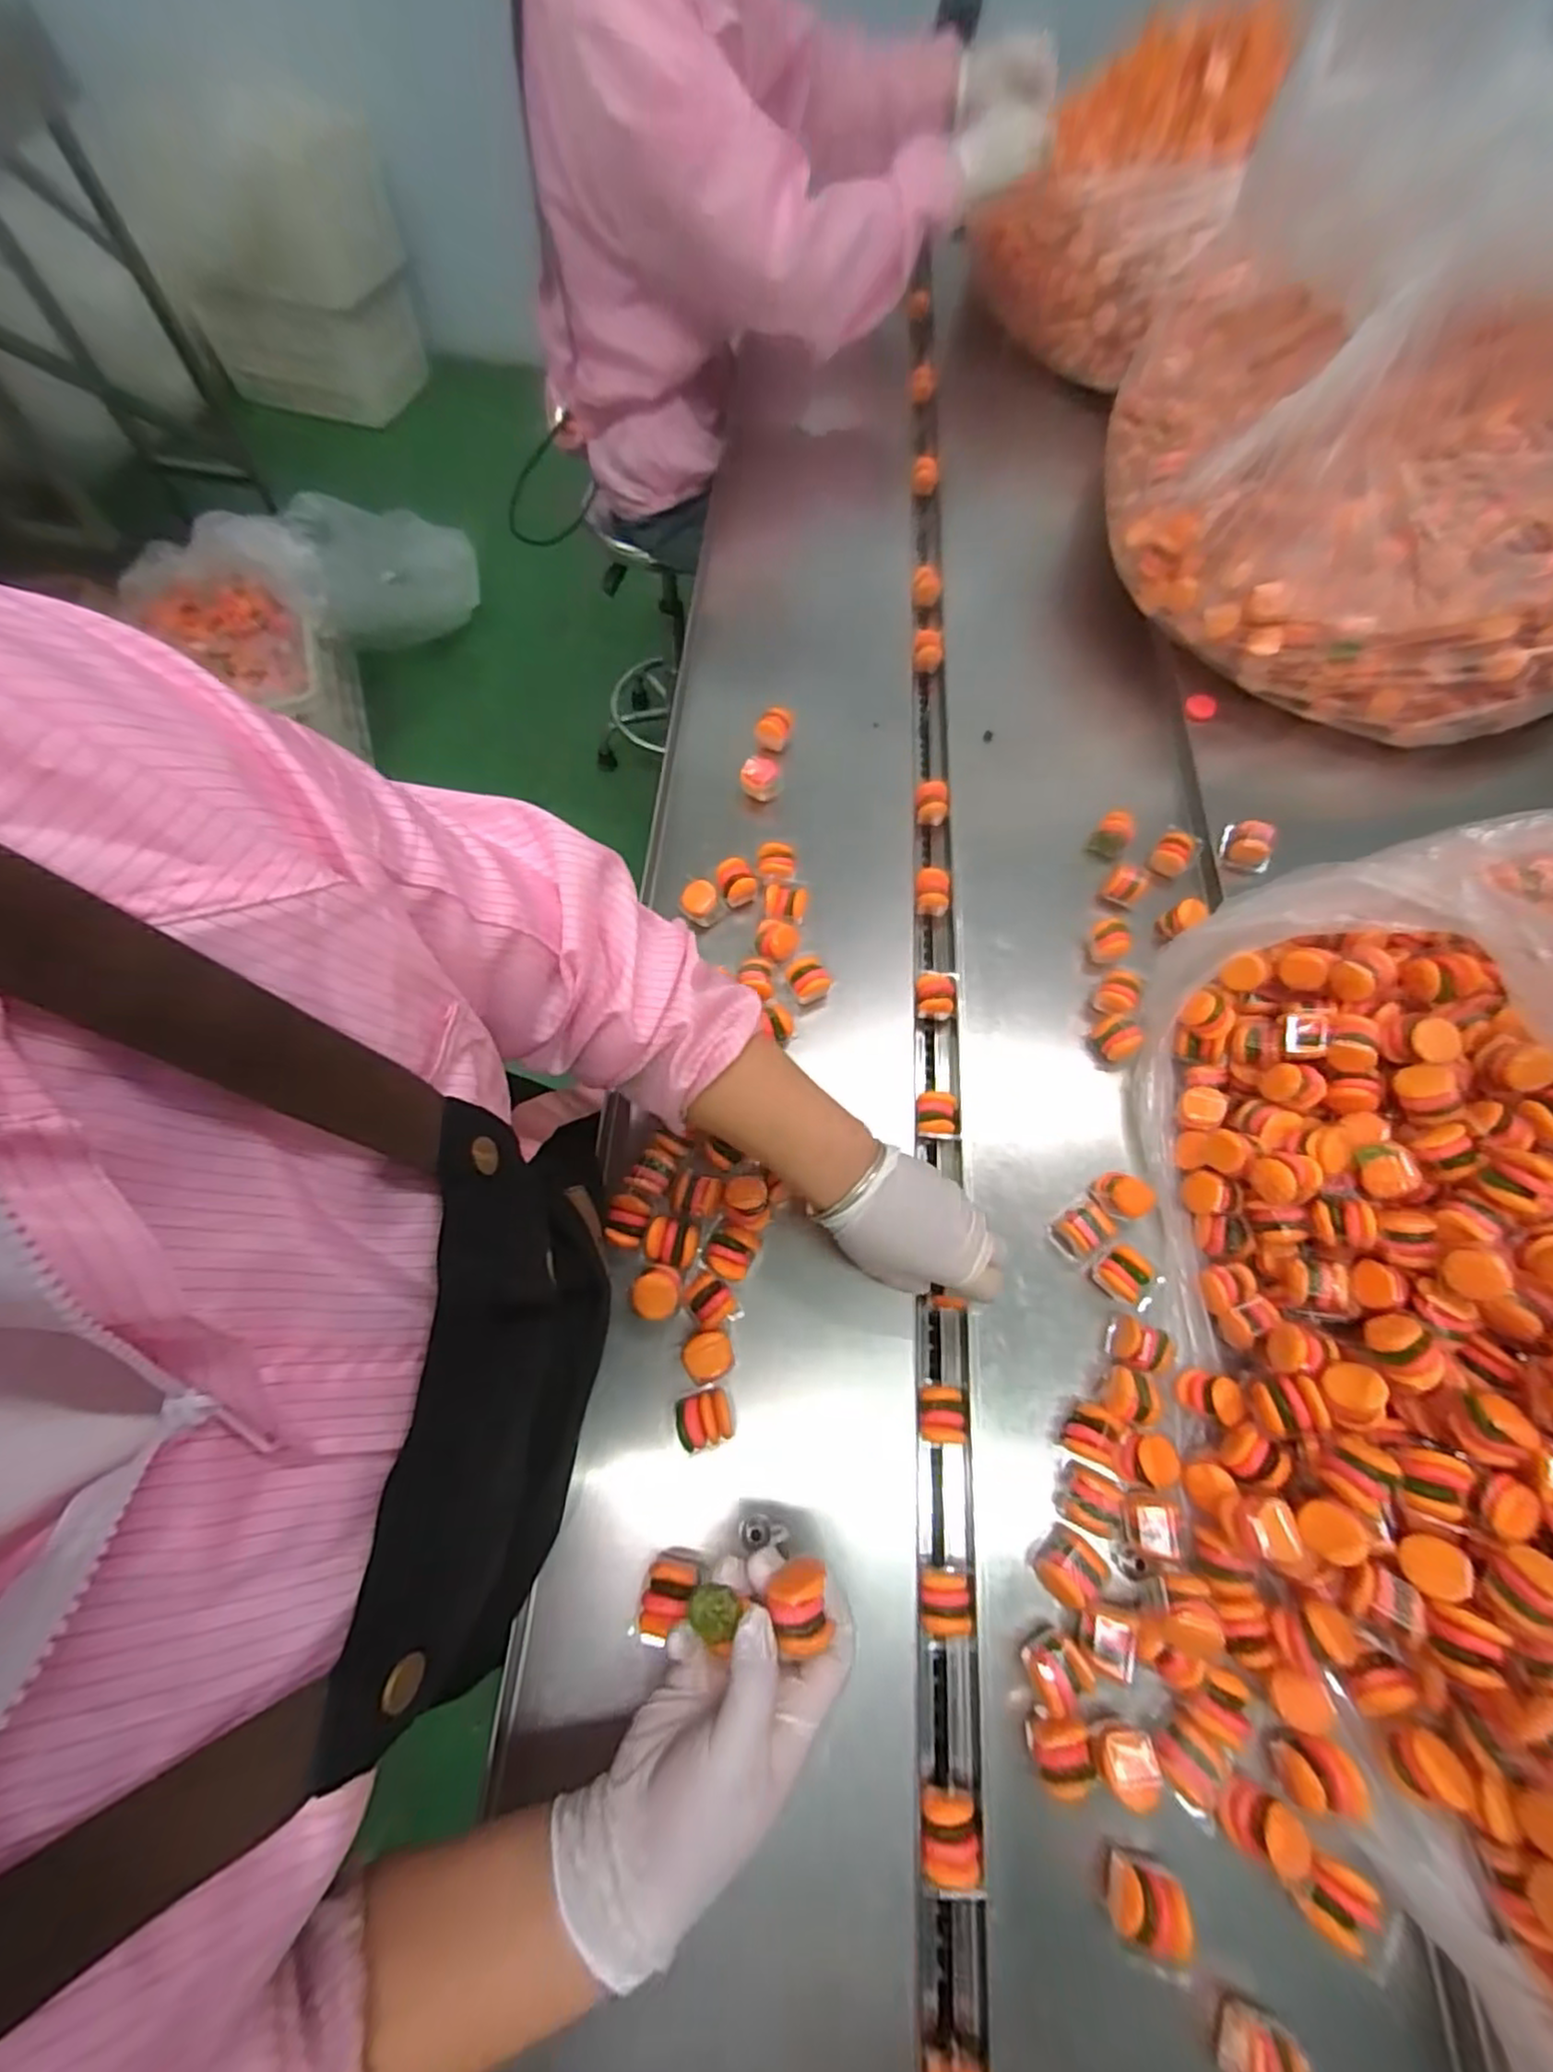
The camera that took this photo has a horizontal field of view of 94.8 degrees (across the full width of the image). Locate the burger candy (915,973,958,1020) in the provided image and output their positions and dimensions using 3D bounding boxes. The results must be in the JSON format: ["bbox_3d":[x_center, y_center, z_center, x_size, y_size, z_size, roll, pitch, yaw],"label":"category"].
[{"bbox_3d":[0.130,-0.034,0.590,0.033,0.028,0.032,12,65,2],"label":"burger candy"}]

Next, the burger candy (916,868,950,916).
[{"bbox_3d":[0.136,-0.125,0.626,0.027,0.026,0.035,-2,66,-4],"label":"burger candy"}]

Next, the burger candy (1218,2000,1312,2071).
[{"bbox_3d":[0.240,0.504,0.349,0.028,0.038,0.031,30,67,10],"label":"burger candy"}]

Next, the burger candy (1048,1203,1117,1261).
[{"bbox_3d":[0.215,0.134,0.499,0.036,0.033,0.028,-34,72,-17],"label":"burger candy"}]

